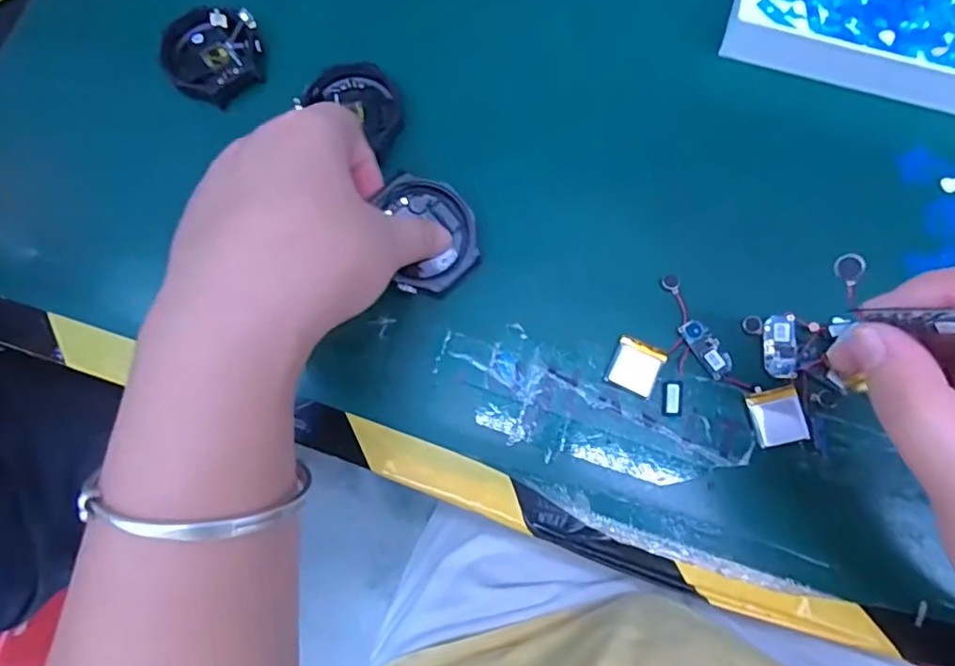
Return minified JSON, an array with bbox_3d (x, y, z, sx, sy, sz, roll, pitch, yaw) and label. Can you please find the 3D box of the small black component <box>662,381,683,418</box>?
[{"bbox_3d":[0.086,0.028,0.248,0.008,0.005,0.016,7,75,3],"label":"small black component"}]

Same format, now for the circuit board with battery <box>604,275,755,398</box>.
[{"bbox_3d":[0.083,0.010,0.254,0.052,0.004,0.058,-28,76,-6],"label":"circuit board with battery"}]

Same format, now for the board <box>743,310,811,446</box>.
[{"bbox_3d":[0.130,0.020,0.249,0.022,0.008,0.056,-2,75,1],"label":"board"}]

